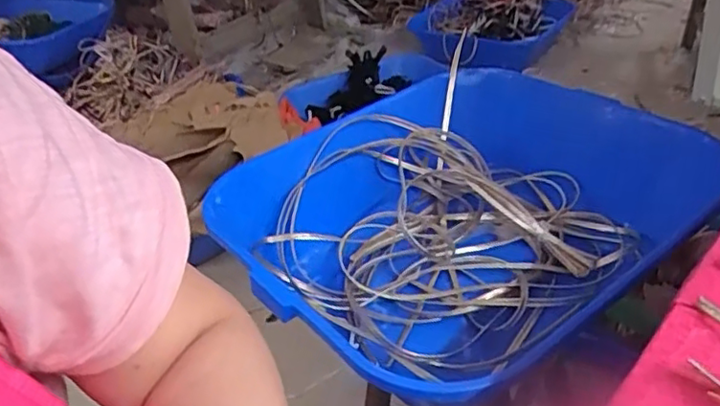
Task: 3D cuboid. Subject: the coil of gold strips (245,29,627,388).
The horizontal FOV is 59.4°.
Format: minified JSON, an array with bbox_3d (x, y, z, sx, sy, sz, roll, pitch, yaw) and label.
[{"bbox_3d":[0.119,0.025,0.919,0.433,0.142,0.430,-5,35,3],"label":"coil of gold strips"}]

